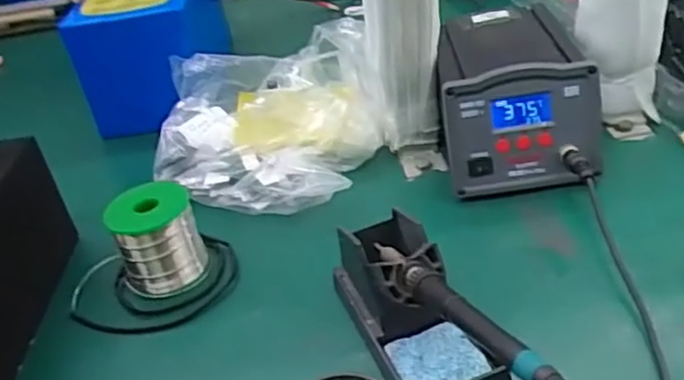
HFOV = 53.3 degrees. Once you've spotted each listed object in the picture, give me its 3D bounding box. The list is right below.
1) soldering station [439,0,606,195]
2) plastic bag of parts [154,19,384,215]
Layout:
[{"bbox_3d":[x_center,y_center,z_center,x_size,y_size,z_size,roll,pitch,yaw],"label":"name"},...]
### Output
[{"bbox_3d":[0.158,-0.086,0.644,0.132,0.106,0.196,-3,34,7],"label":"soldering station"},{"bbox_3d":[-0.076,-0.082,0.680,0.222,0.121,0.233,-7,34,1],"label":"plastic bag of parts"}]

